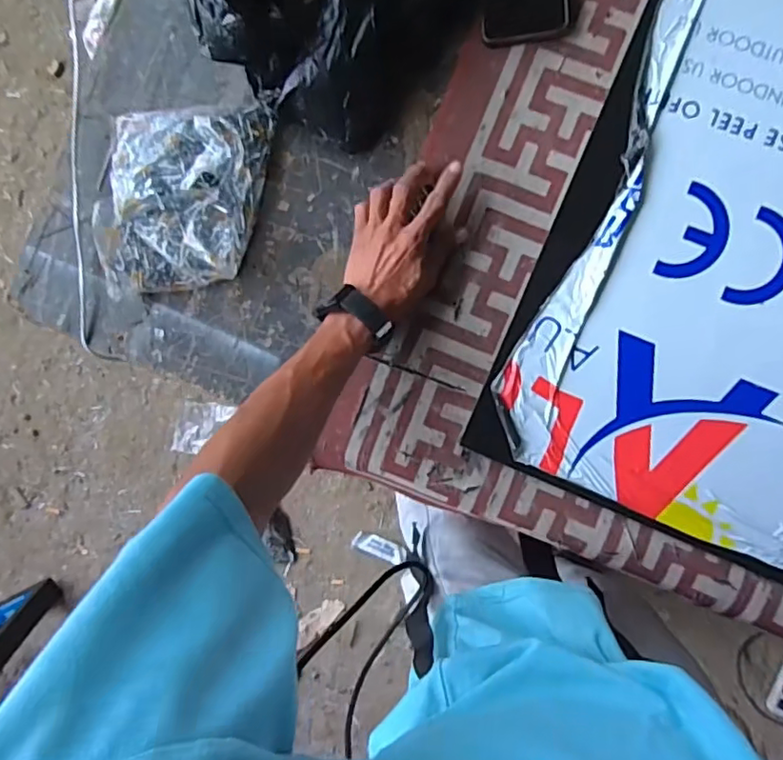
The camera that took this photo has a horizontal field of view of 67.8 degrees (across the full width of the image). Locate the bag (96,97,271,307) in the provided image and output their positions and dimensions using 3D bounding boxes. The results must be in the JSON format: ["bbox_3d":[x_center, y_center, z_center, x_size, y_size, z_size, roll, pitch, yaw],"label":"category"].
[{"bbox_3d":[-0.201,-0.180,0.577,0.166,0.040,0.183,0,88,8],"label":"bag"}]

